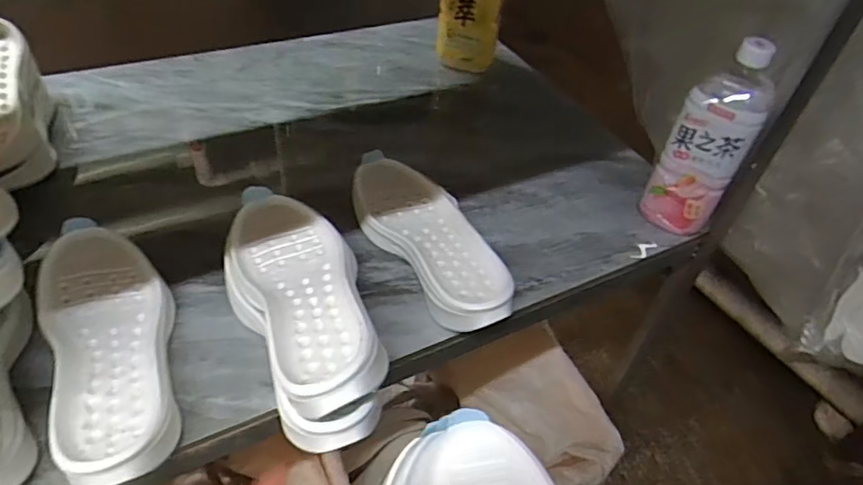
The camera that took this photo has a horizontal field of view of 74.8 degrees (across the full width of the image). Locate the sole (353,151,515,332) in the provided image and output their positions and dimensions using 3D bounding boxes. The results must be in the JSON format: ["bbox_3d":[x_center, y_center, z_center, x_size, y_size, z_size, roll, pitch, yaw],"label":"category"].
[{"bbox_3d":[-0.007,-0.005,0.602,0.100,0.038,0.258,-17,49,-23],"label":"sole"}]

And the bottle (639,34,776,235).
[{"bbox_3d":[0.312,-0.116,0.631,0.080,0.211,0.084,28,48,20],"label":"bottle"}]

